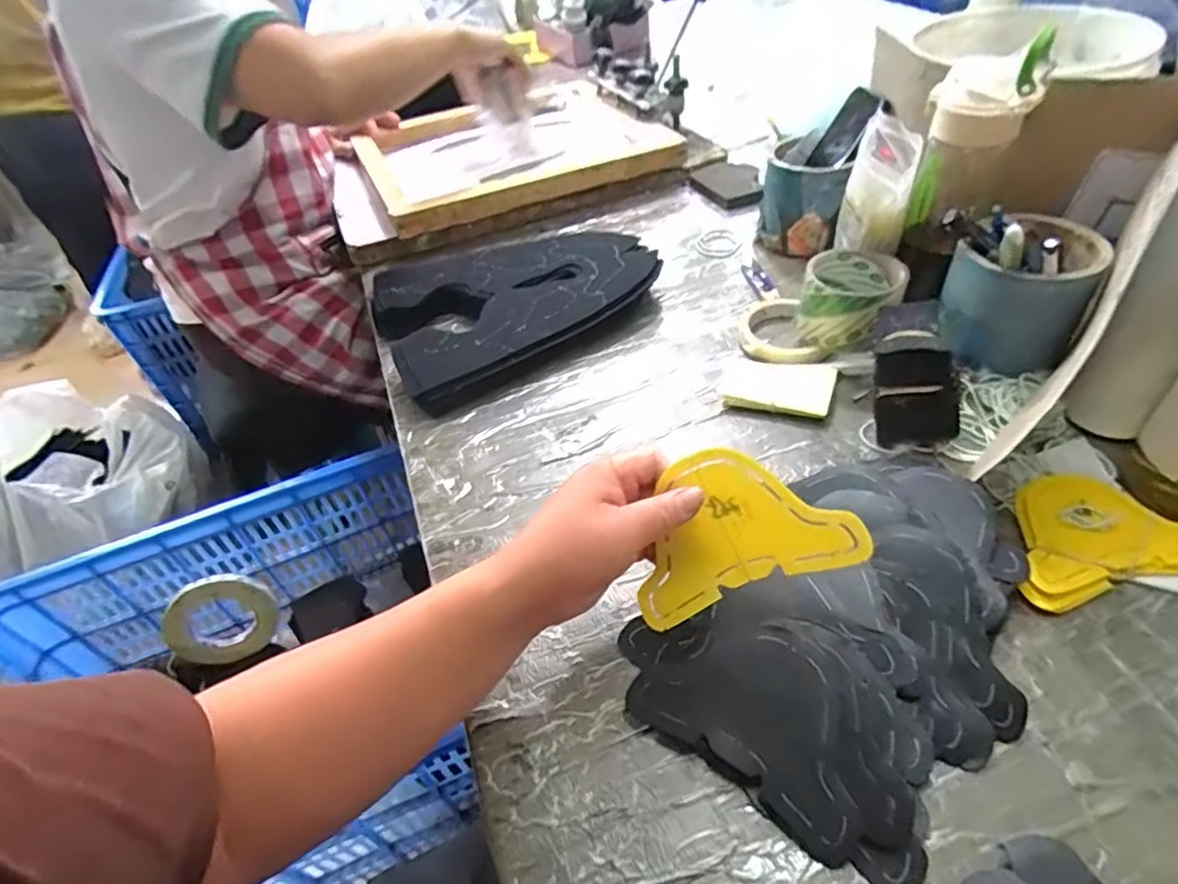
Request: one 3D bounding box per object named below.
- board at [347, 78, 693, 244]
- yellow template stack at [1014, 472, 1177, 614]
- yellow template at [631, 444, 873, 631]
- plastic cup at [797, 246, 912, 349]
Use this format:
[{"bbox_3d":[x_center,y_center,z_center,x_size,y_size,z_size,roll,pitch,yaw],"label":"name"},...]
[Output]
[{"bbox_3d":[-0.123,-0.454,0.963,0.420,0.029,0.342,-22,46,-13],"label":"board"},{"bbox_3d":[0.345,0.060,0.433,0.137,0.011,0.093,-11,45,-3],"label":"yellow template stack"},{"bbox_3d":[0.077,0.049,0.362,0.132,0.087,0.005,-27,1,22],"label":"yellow template"},{"bbox_3d":[0.246,-0.131,0.594,0.082,0.072,0.085,-5,45,4],"label":"plastic cup"}]

